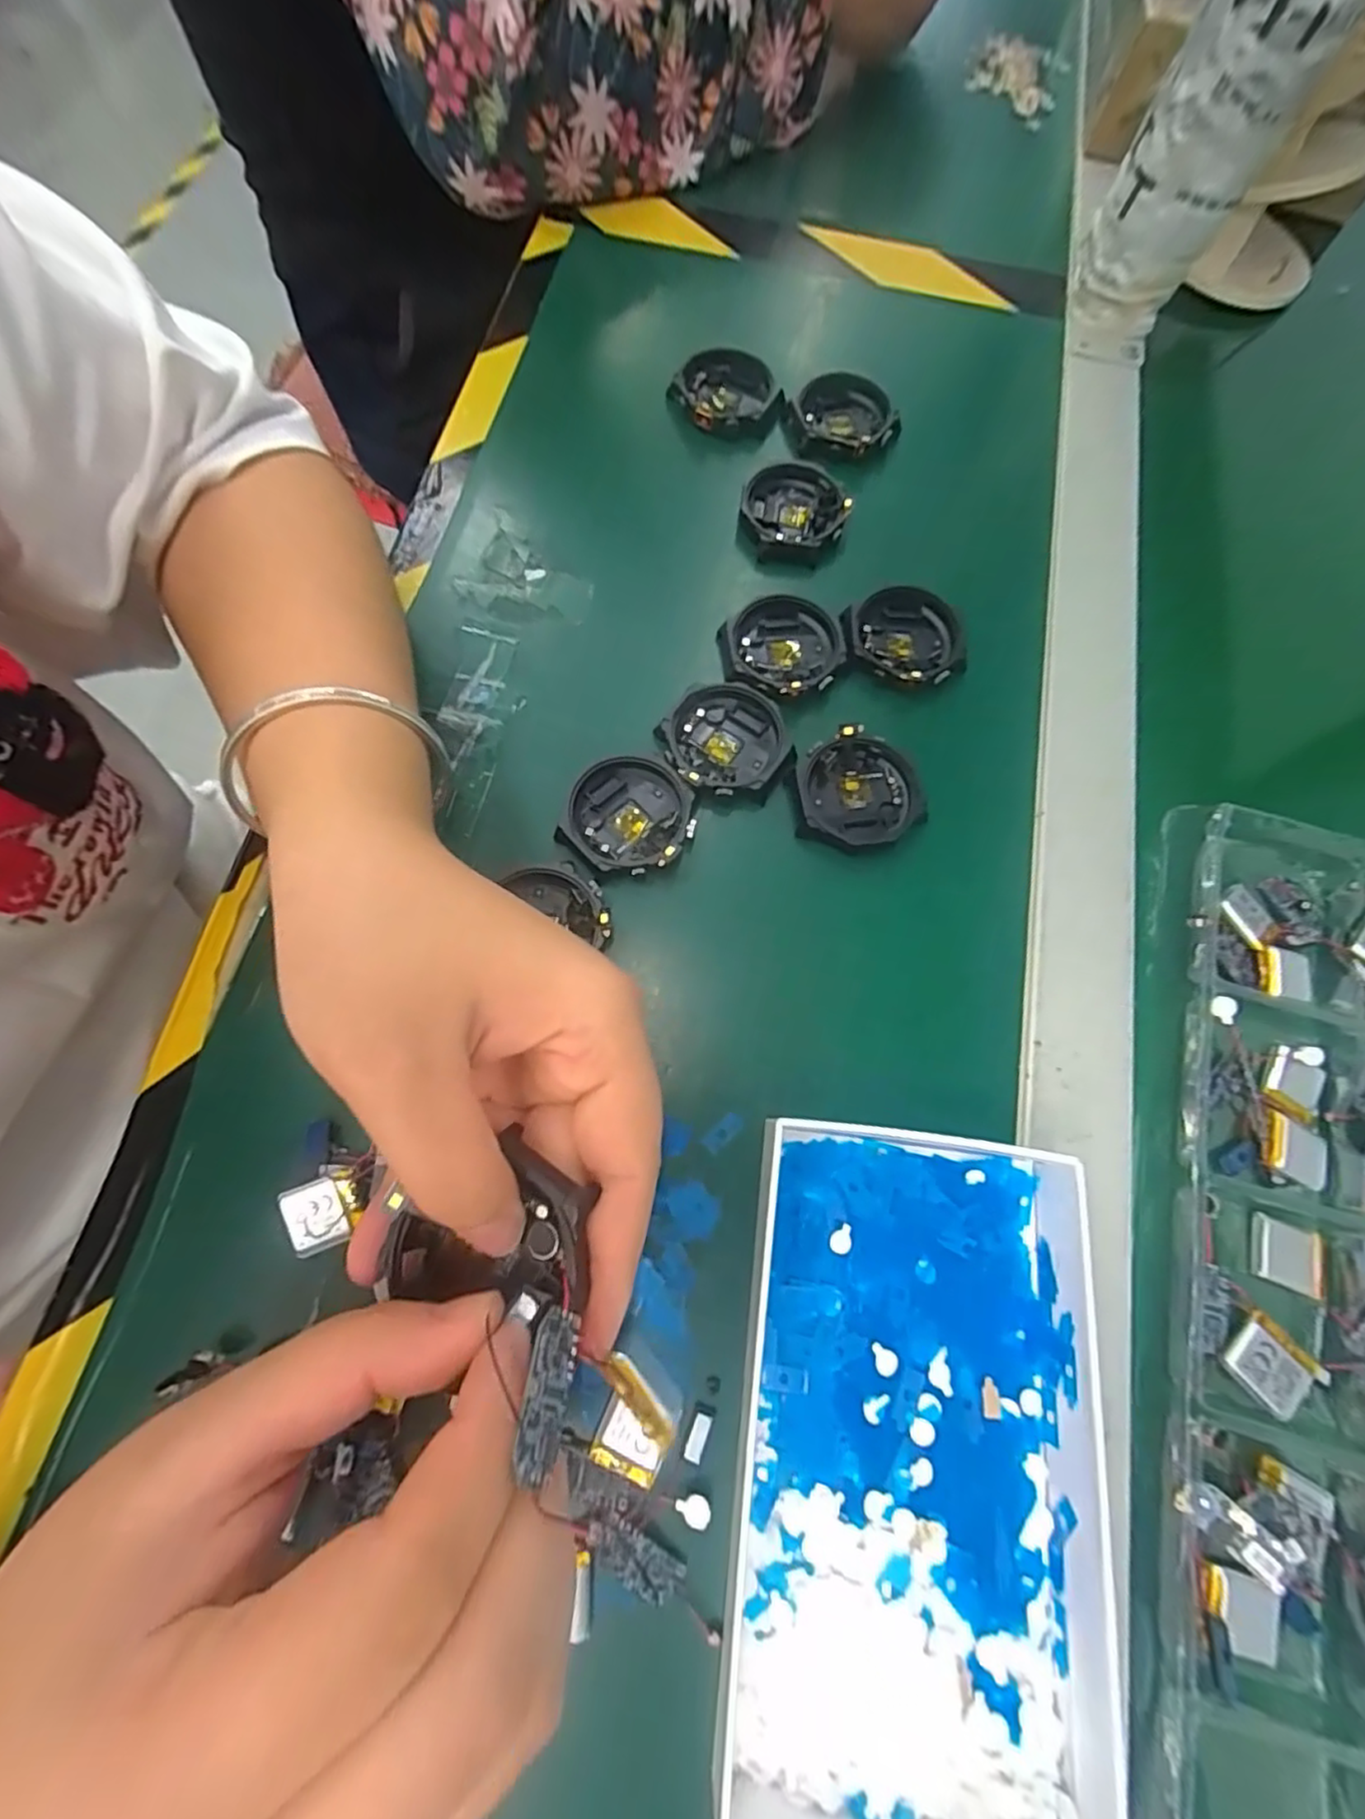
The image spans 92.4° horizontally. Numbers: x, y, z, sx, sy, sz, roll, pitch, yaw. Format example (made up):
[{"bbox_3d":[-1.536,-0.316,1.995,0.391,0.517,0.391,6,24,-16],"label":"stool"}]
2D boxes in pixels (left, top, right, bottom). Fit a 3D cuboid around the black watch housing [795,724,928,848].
[{"bbox_3d":[0.073,-0.048,0.267,0.049,0.011,0.049,-1,72,-2],"label":"black watch housing"}]

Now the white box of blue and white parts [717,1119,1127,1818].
[{"bbox_3d":[0.072,0.159,0.193,0.106,0.027,0.171,7,72,0],"label":"white box of blue and white parts"}]

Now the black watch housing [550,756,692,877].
[{"bbox_3d":[-0.021,-0.037,0.258,0.049,0.009,0.046,13,72,2],"label":"black watch housing"}]

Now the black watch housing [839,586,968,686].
[{"bbox_3d":[0.098,-0.121,0.290,0.053,0.010,0.047,9,72,1],"label":"black watch housing"}]

